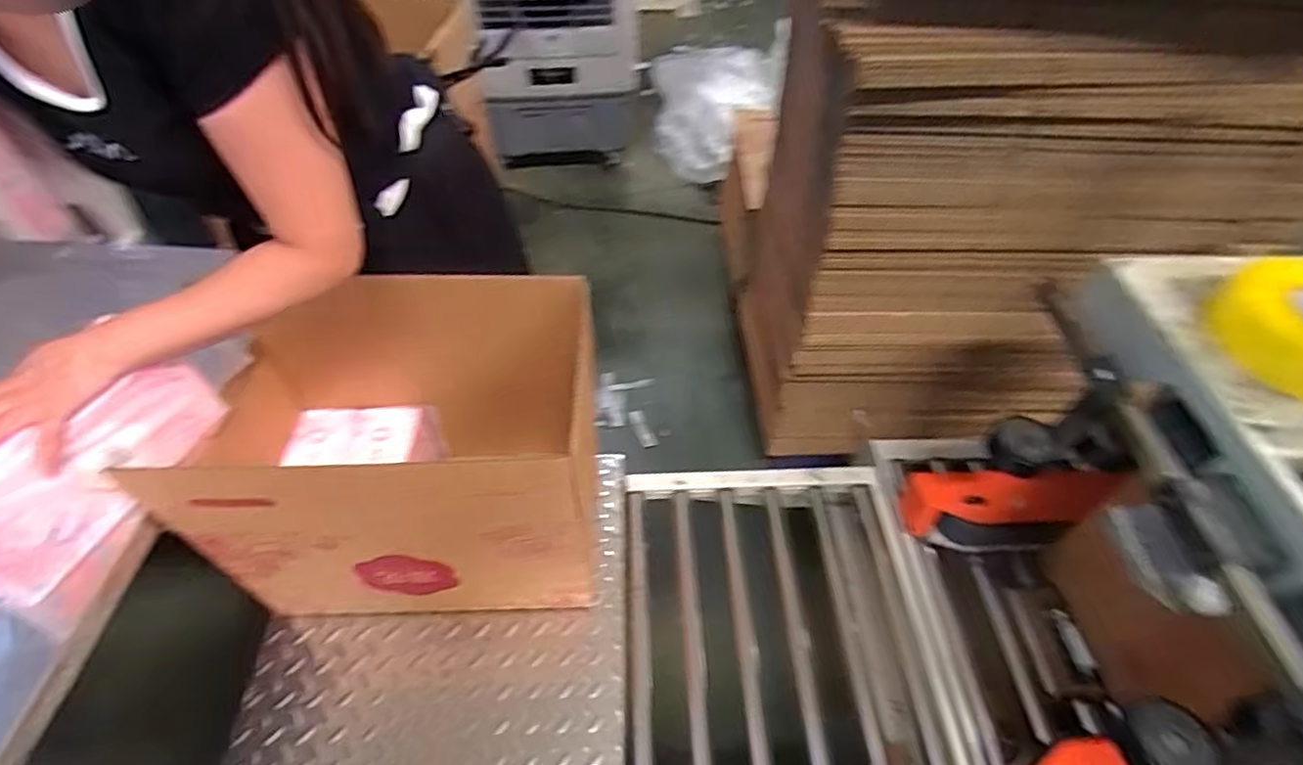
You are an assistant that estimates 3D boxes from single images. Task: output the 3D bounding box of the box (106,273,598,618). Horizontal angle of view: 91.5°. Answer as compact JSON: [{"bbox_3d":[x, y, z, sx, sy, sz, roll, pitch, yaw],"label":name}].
[{"bbox_3d":[-0.315,0.095,0.837,0.463,0.367,0.285,-2,49,-3],"label":"box"}]

